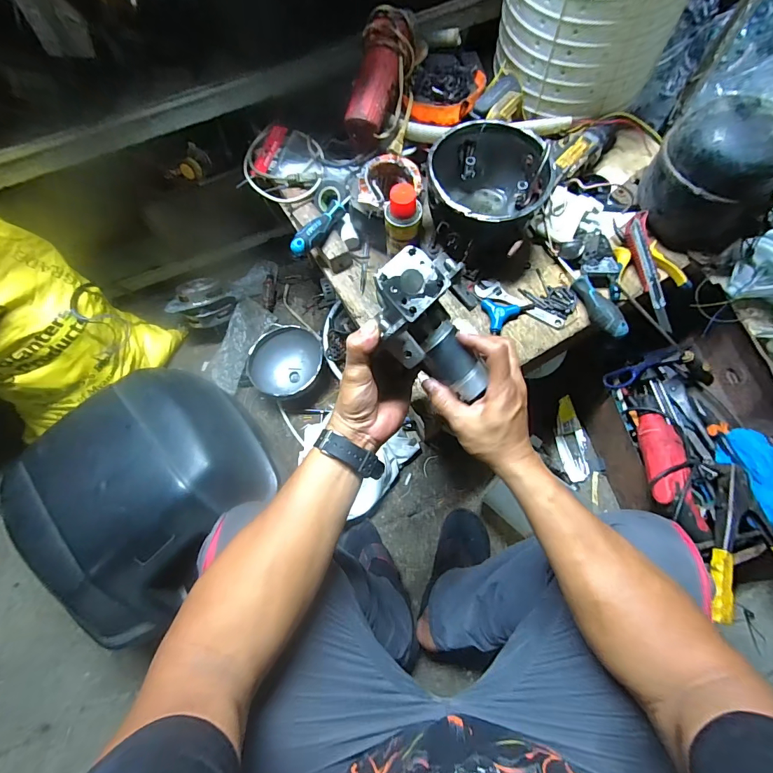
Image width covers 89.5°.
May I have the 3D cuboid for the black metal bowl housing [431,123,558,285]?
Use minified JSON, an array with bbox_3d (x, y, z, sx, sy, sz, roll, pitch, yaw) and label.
[{"bbox_3d":[0.157,-0.291,0.614,0.183,0.124,0.200,14,72,7],"label":"black metal bowl housing"}]

